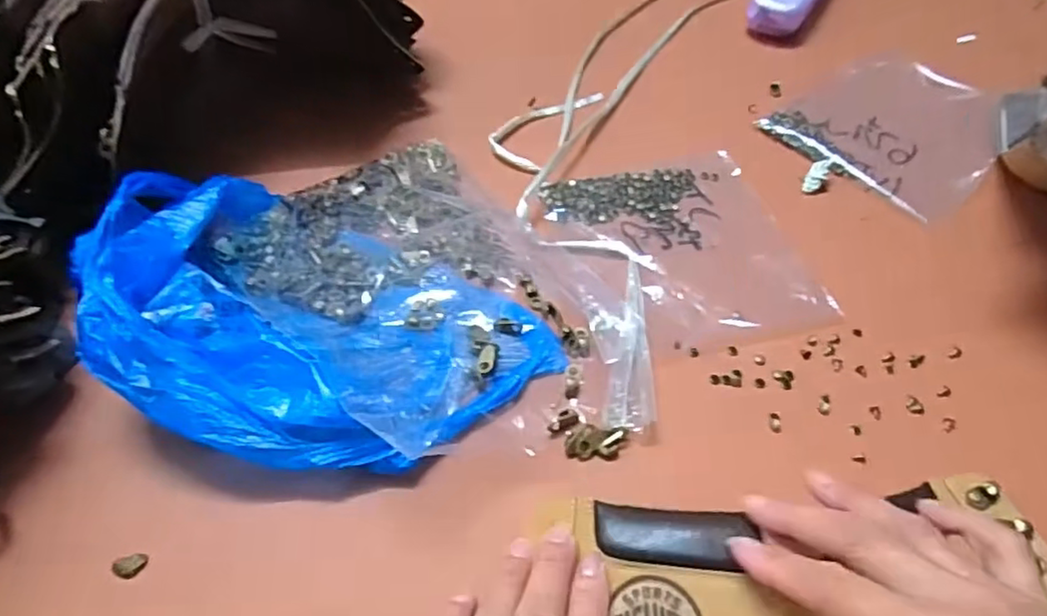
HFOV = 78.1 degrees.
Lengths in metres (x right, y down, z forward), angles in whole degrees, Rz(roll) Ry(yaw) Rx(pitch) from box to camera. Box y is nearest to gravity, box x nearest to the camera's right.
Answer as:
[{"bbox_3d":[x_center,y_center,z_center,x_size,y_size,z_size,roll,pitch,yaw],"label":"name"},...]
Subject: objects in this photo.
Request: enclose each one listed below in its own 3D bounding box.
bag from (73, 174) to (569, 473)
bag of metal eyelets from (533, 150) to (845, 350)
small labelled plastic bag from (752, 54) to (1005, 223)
[{"bbox_3d":[-0.111,0.002,0.334,0.236,0.070,0.161,22,56,18],"label":"bag"},{"bbox_3d":[0.093,-0.039,0.401,0.145,0.012,0.146,-12,53,-8],"label":"bag of metal eyelets"},{"bbox_3d":[0.257,-0.127,0.457,0.165,0.009,0.133,-35,59,-23],"label":"small labelled plastic bag"}]

